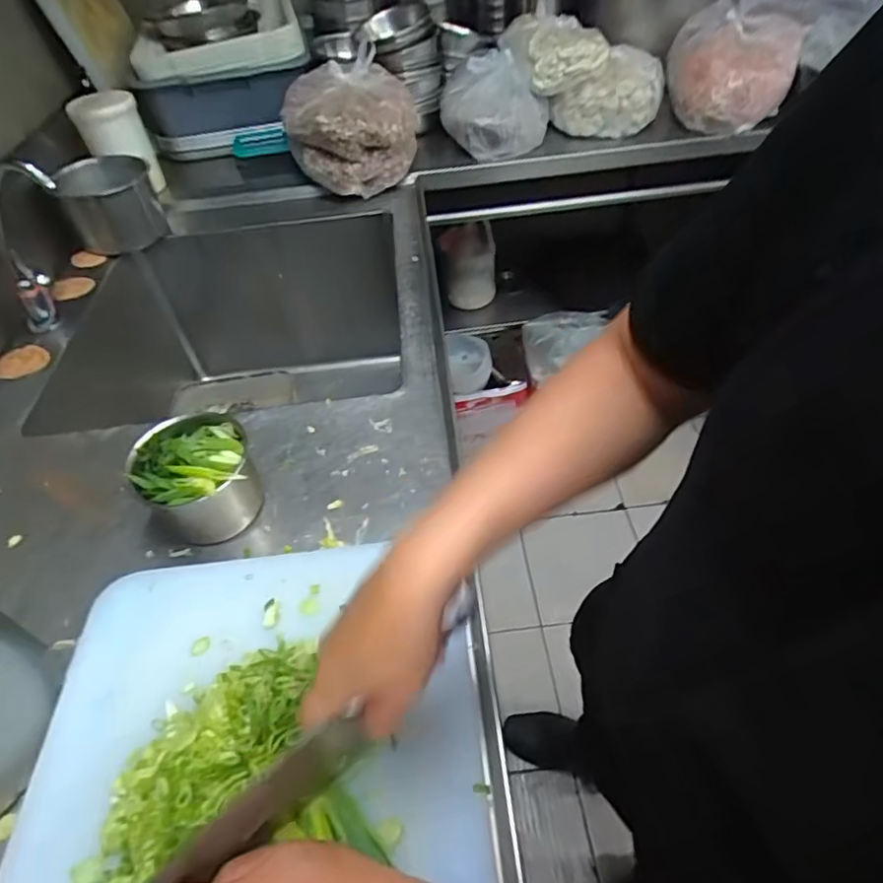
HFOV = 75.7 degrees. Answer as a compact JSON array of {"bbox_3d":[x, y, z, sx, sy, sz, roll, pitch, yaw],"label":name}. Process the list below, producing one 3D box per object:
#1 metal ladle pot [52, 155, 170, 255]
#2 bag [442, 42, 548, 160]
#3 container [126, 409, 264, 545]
[{"bbox_3d":[-0.594,-0.425,1.037,0.145,0.138,0.124,-23,50,-15],"label":"metal ladle pot"},{"bbox_3d":[0.107,-0.677,1.140,0.206,0.135,0.187,-2,48,4],"label":"bag"},{"bbox_3d":[-0.255,0.051,0.606,0.123,0.111,0.116,-3,48,3],"label":"container"}]

